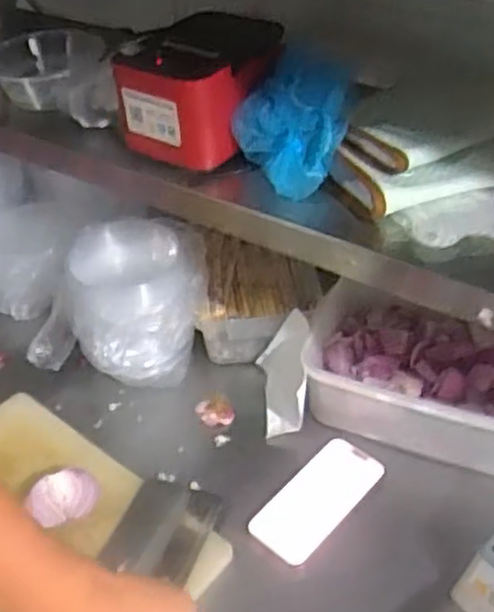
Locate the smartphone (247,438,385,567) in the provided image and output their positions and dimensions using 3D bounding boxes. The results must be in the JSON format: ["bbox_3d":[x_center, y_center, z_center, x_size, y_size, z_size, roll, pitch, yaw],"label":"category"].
[{"bbox_3d":[0.077,0.210,0.797,0.073,0.008,0.156,34,59,28],"label":"smartphone"}]

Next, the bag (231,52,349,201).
[{"bbox_3d":[0.047,-0.173,0.686,0.095,0.098,0.118,-24,43,-20],"label":"bag"}]

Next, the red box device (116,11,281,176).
[{"bbox_3d":[-0.050,-0.221,0.732,0.143,0.096,0.142,15,45,23],"label":"red box device"}]

